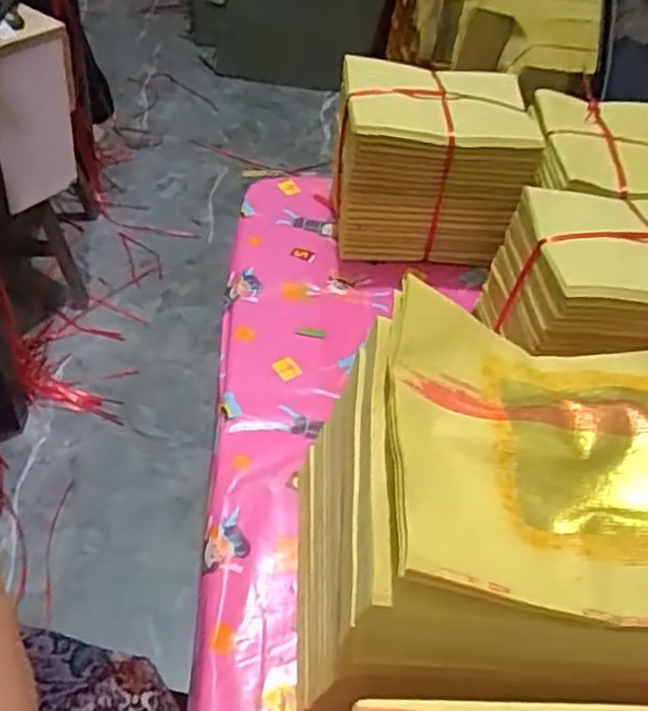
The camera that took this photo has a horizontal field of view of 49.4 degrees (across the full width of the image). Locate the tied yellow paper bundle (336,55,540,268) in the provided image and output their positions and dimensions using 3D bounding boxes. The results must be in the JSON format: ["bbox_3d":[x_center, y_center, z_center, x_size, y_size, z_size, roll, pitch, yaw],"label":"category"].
[{"bbox_3d":[0.093,-0.173,0.654,0.168,0.143,0.114,4,47,-3],"label":"tied yellow paper bundle"}]

